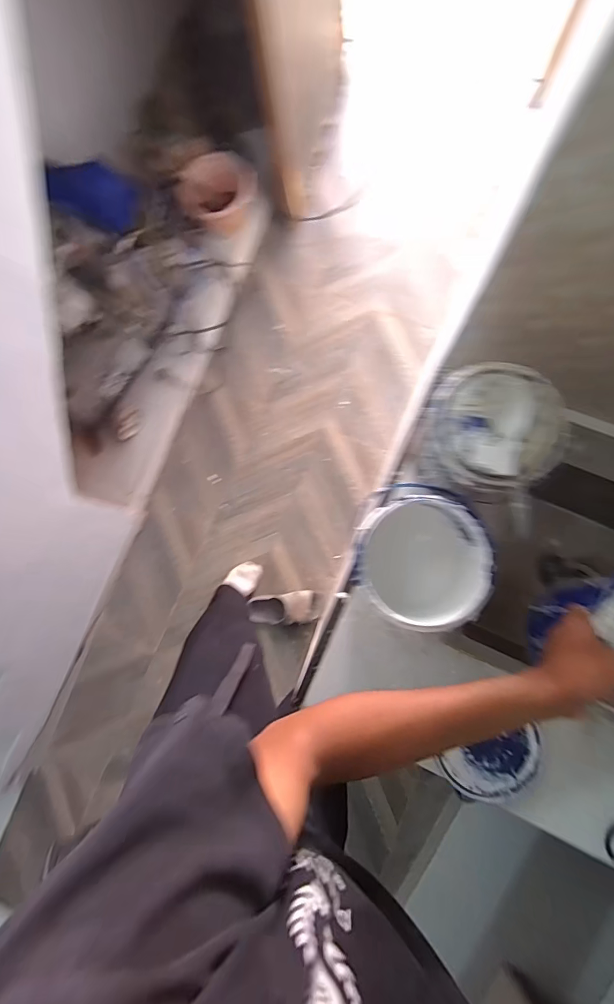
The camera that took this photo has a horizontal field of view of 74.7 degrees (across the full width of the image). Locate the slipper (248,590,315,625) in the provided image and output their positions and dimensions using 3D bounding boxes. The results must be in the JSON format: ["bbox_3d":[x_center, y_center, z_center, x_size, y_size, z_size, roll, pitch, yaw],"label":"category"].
[{"bbox_3d":[-0.092,0.374,1.410,0.216,0.077,0.099,-11,81,17],"label":"slipper"}]

